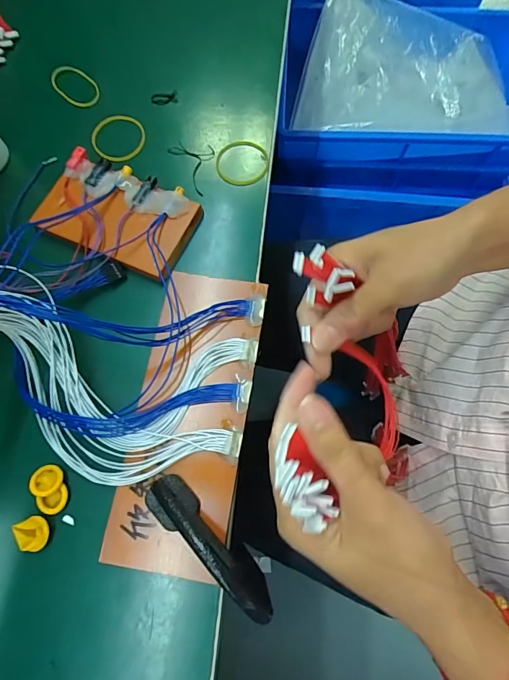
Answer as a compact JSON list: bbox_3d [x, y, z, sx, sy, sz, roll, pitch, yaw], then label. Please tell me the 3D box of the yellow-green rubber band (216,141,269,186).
[{"bbox_3d":[-0.010,-0.150,0.345,0.044,0.005,0.042,-1,82,9],"label":"yellow-green rubber band"}]

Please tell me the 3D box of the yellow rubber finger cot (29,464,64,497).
[{"bbox_3d":[-0.136,0.091,0.265,0.020,0.007,0.019,-4,72,-1],"label":"yellow rubber finger cot"}]

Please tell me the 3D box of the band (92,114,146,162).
[{"bbox_3d":[-0.119,-0.179,0.362,0.047,0.009,0.045,0,77,-1],"label":"band"}]

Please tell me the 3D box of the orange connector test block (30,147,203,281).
[{"bbox_3d":[-0.106,-0.099,0.321,0.125,0.026,0.075,24,74,8],"label":"orange connector test block"}]

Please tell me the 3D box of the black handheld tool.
[{"bbox_3d":[-0.026,0.115,0.233,0.094,0.034,0.024,37,76,12],"label":"black handheld tool"}]

